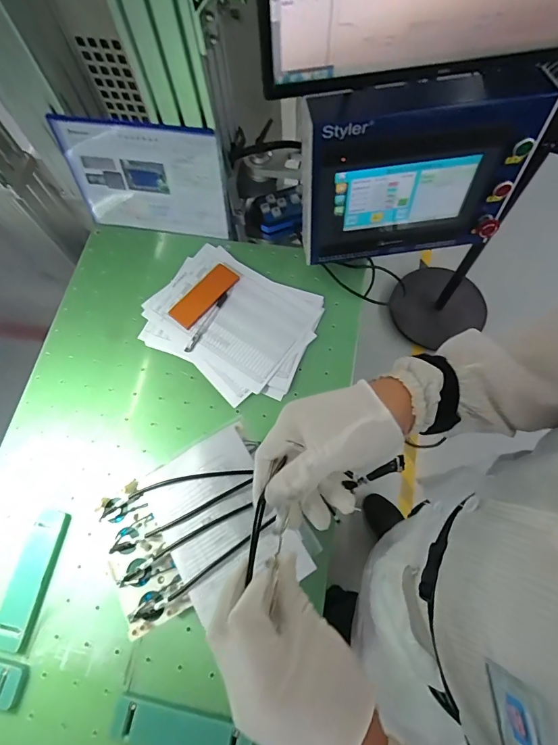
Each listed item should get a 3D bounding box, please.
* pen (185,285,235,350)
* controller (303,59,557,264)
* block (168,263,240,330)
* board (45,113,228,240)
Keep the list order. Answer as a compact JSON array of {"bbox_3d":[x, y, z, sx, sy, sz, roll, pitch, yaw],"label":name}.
[{"bbox_3d":[-0.136,-0.106,0.769,0.014,0.011,0.159,29,73,12],"label":"pen"},{"bbox_3d":[0.212,-0.306,0.626,0.344,0.274,0.097,-7,70,-1],"label":"controller"},{"bbox_3d":[-0.150,-0.155,0.784,0.061,0.014,0.148,41,76,15],"label":"block"},{"bbox_3d":[-0.264,-0.377,0.779,0.306,0.231,0.019,7,59,4],"label":"board"}]

